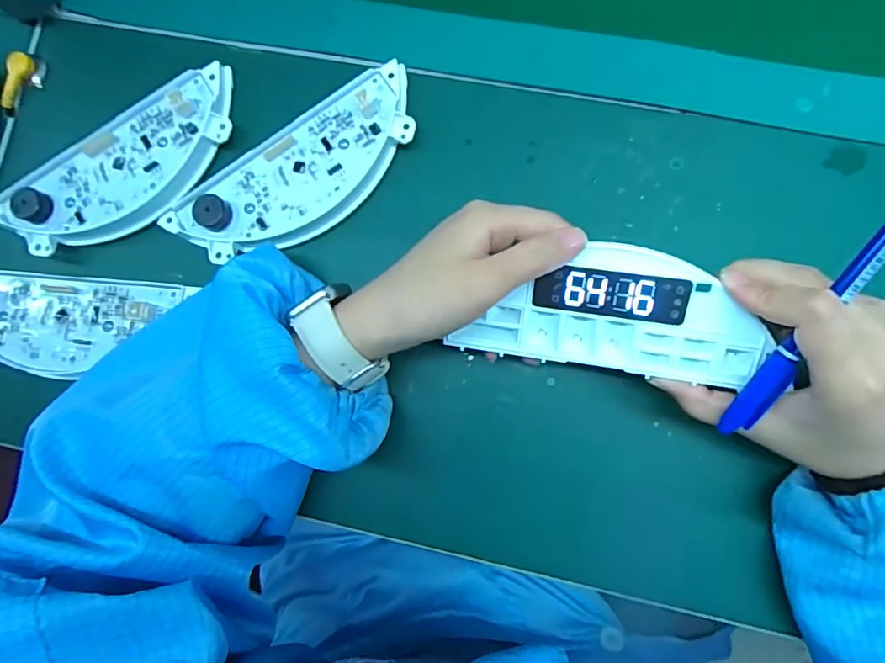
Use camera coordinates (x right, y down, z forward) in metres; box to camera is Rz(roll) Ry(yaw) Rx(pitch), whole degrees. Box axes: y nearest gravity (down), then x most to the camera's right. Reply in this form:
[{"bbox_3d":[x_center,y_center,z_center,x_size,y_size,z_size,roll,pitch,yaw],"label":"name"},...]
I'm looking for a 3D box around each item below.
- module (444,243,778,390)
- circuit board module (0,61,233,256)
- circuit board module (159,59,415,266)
[{"bbox_3d":[0.087,-0.012,0.279,0.144,0.014,0.064,9,117,11],"label":"module"},{"bbox_3d":[-0.207,-0.104,0.353,0.173,0.020,0.072,-31,81,0],"label":"circuit board module"},{"bbox_3d":[-0.088,-0.101,0.343,0.173,0.018,0.066,-36,81,-1],"label":"circuit board module"}]

